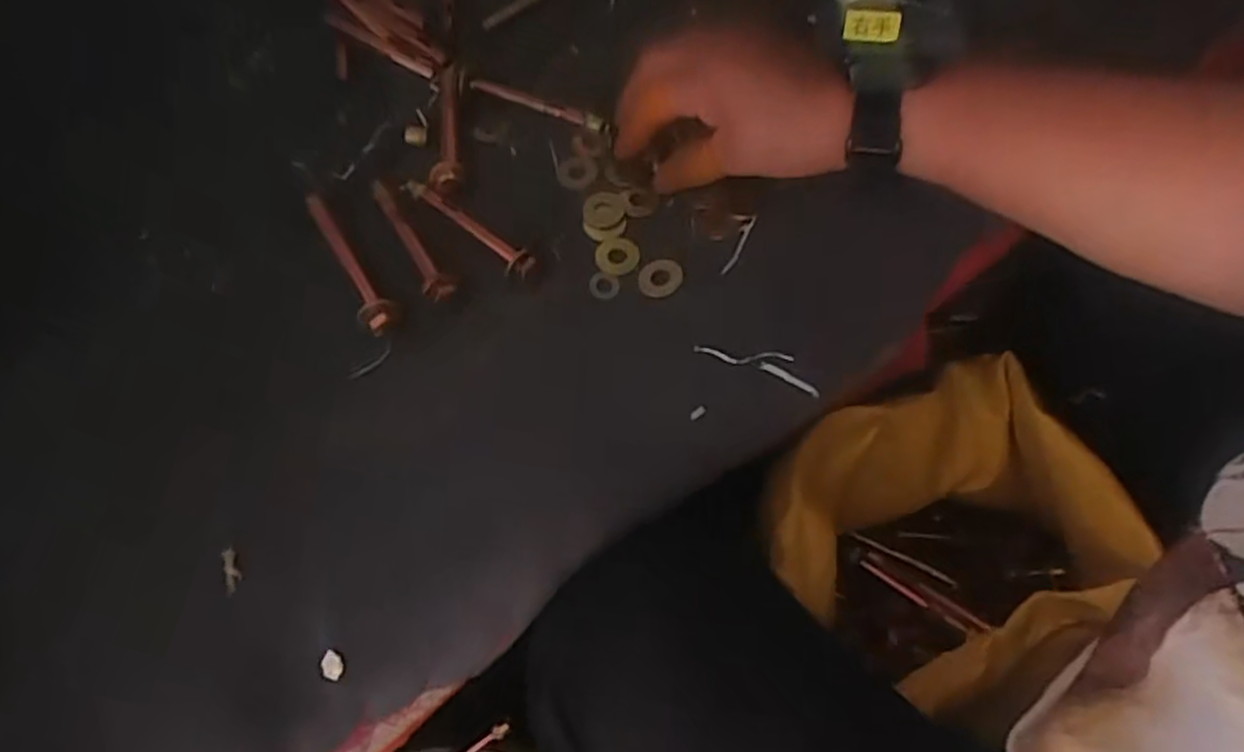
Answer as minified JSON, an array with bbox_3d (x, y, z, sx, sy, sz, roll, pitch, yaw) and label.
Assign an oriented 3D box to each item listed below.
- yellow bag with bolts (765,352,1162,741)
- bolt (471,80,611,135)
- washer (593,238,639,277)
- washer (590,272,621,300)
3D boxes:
[{"bbox_3d":[0.204,0.130,0.525,0.221,0.185,0.190,-27,65,-11],"label":"yellow bag with bolts"},{"bbox_3d":[-0.050,-0.164,0.465,0.096,0.011,0.010,24,66,18],"label":"bolt"},{"bbox_3d":[-0.003,-0.067,0.423,0.024,0.005,0.024,6,64,5],"label":"washer"},{"bbox_3d":[-0.009,-0.049,0.418,0.016,0.004,0.016,2,63,3],"label":"washer"}]

